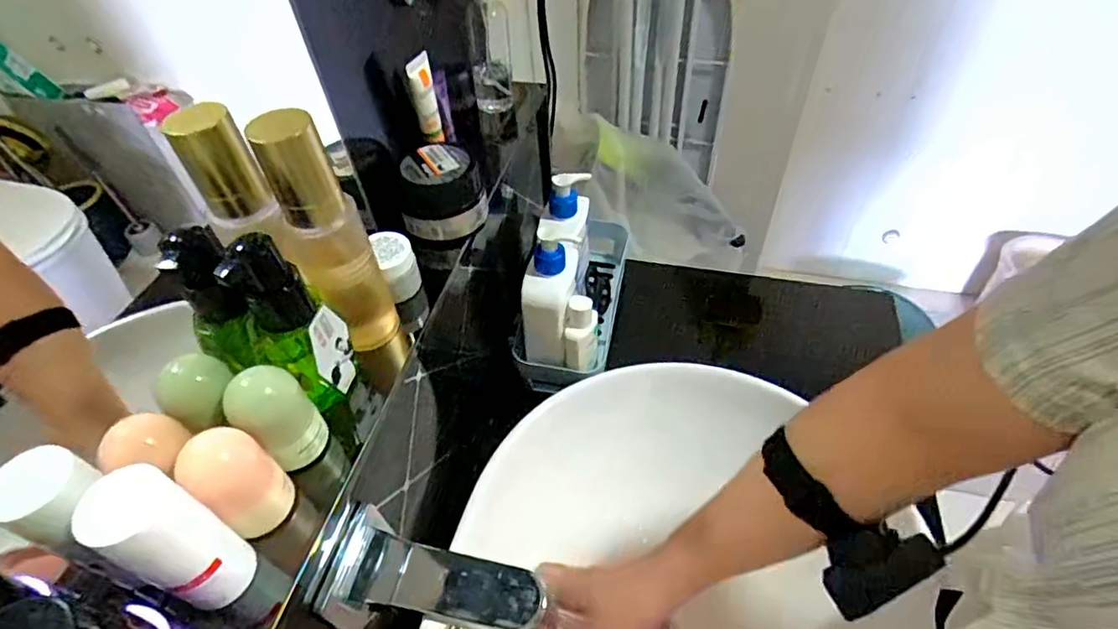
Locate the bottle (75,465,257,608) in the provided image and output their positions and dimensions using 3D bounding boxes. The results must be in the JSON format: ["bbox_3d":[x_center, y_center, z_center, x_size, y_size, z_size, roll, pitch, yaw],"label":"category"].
[{"bbox_3d":[-0.169,0.100,0.255,0.028,0.088,0.033,21,53,20],"label":"bottle"}]

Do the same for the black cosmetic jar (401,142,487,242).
[{"bbox_3d":[-0.091,-0.096,0.451,0.063,0.048,0.059,-1,49,2],"label":"black cosmetic jar"}]

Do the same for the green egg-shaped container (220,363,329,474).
[{"bbox_3d":[-0.152,0.057,0.314,0.030,0.058,0.035,35,59,29],"label":"green egg-shaped container"}]

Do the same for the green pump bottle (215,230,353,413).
[{"bbox_3d":[-0.149,0.005,0.324,0.034,0.106,0.041,16,51,16],"label":"green pump bottle"}]

